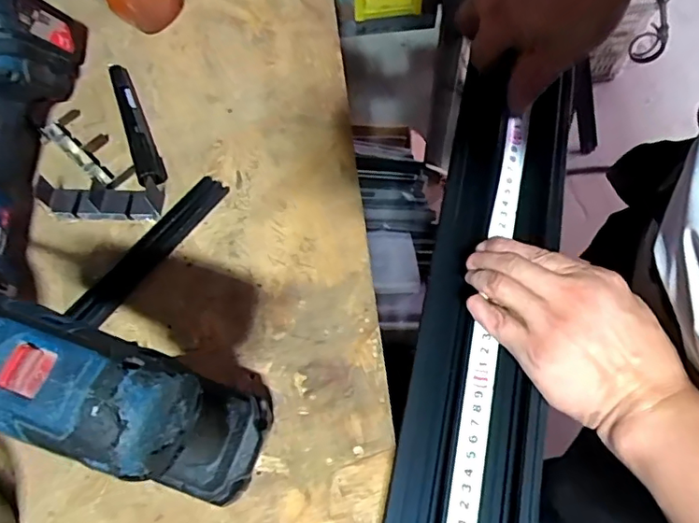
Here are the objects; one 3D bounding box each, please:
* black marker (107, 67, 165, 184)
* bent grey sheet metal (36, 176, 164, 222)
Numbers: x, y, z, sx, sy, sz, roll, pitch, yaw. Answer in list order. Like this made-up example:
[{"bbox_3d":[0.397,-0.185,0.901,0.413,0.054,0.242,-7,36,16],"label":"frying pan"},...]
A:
[{"bbox_3d":[-0.198,-0.131,0.498,0.022,0.020,0.148,-23,66,-7],"label":"black marker"},{"bbox_3d":[-0.213,-0.054,0.462,0.100,0.020,0.033,0,65,3],"label":"bent grey sheet metal"}]

